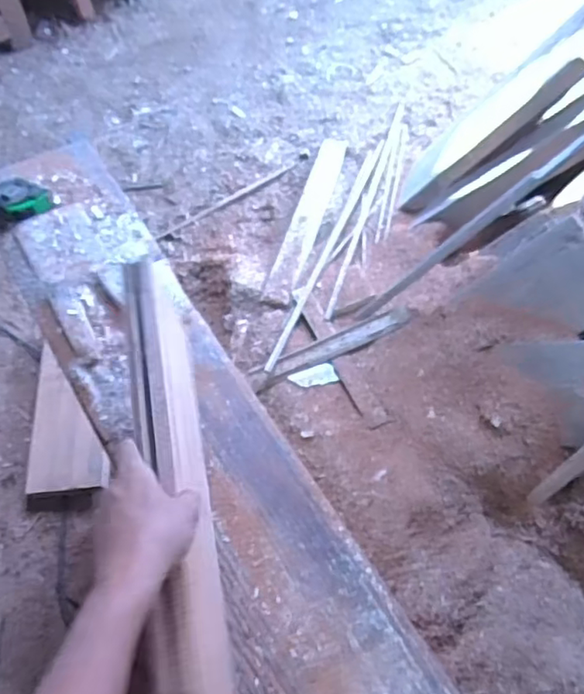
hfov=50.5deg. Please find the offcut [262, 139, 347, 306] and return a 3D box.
[{"bbox_3d":[0.051,-0.369,1.716,0.082,0.019,0.703,12,51,7],"label":"offcut"}]

